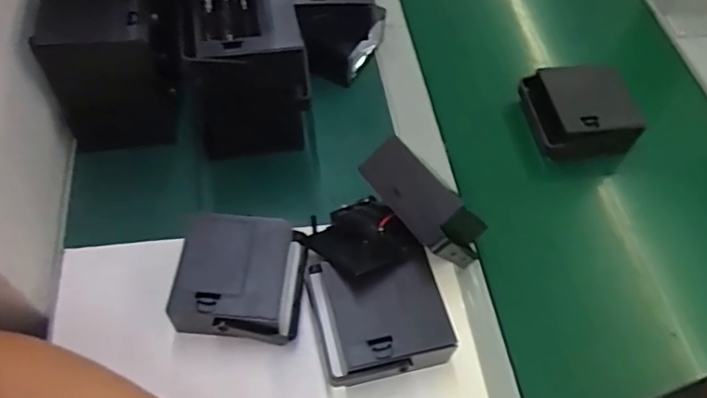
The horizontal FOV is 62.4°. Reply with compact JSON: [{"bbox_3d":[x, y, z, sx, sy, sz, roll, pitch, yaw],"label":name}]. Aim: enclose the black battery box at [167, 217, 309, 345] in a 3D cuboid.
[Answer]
[{"bbox_3d":[-0.085,0.061,0.446,0.090,0.050,0.085,4,57,0],"label":"black battery box"}]

